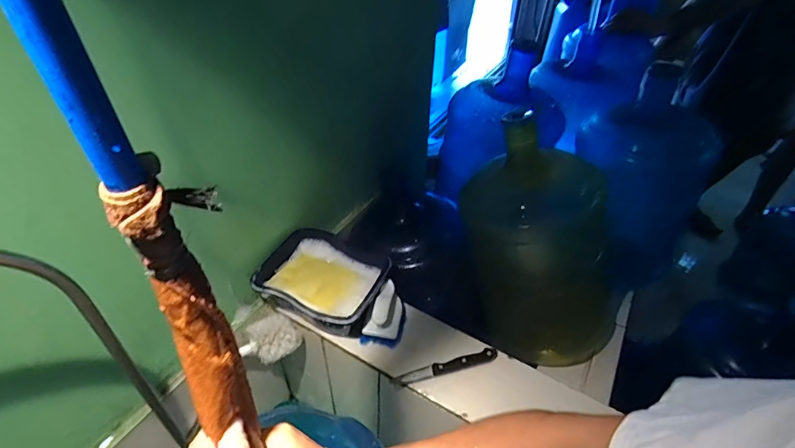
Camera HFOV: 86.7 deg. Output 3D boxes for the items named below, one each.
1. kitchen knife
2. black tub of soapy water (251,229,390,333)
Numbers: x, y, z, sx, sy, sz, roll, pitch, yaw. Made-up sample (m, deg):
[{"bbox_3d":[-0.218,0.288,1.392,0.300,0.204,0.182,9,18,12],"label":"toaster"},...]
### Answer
[{"bbox_3d":[0.079,0.225,0.667,0.175,0.013,0.020,-10,43,-14],"label":"kitchen knife"},{"bbox_3d":[-0.128,0.109,0.739,0.206,0.086,0.167,19,44,18],"label":"black tub of soapy water"}]

